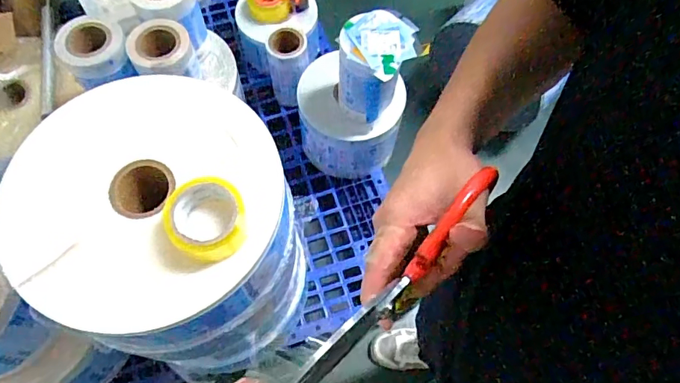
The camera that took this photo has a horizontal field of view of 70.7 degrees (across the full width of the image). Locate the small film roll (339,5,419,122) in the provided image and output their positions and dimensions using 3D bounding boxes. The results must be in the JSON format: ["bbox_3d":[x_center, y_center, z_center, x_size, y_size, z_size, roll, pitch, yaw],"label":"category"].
[{"bbox_3d":[0.078,-0.282,1.079,0.150,0.210,0.153,1,67,-2],"label":"small film roll"}]

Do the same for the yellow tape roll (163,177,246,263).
[{"bbox_3d":[-0.177,0.037,0.637,0.099,0.050,0.103,1,67,-2],"label":"yellow tape roll"}]

